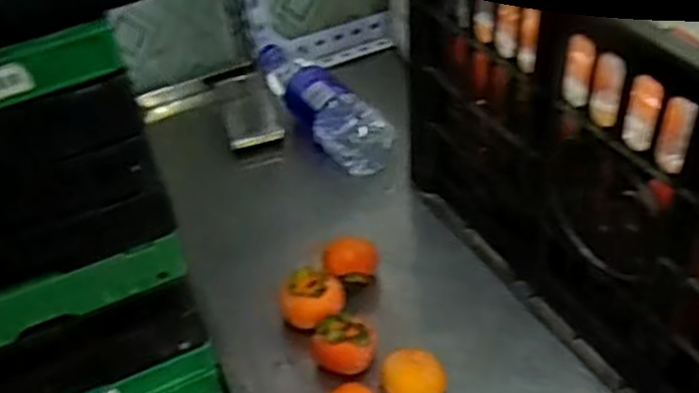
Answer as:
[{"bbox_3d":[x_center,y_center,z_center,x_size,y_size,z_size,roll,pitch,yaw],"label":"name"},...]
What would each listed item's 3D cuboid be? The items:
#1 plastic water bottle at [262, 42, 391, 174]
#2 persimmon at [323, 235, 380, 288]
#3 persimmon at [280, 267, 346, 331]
[{"bbox_3d":[-0.034,-0.107,0.827,0.065,0.058,0.227,-26,46,-19],"label":"plastic water bottle"},{"bbox_3d":[0.003,0.060,0.654,0.046,0.041,0.035,-8,43,-1],"label":"persimmon"},{"bbox_3d":[-0.030,0.092,0.627,0.050,0.043,0.052,18,49,25],"label":"persimmon"}]

